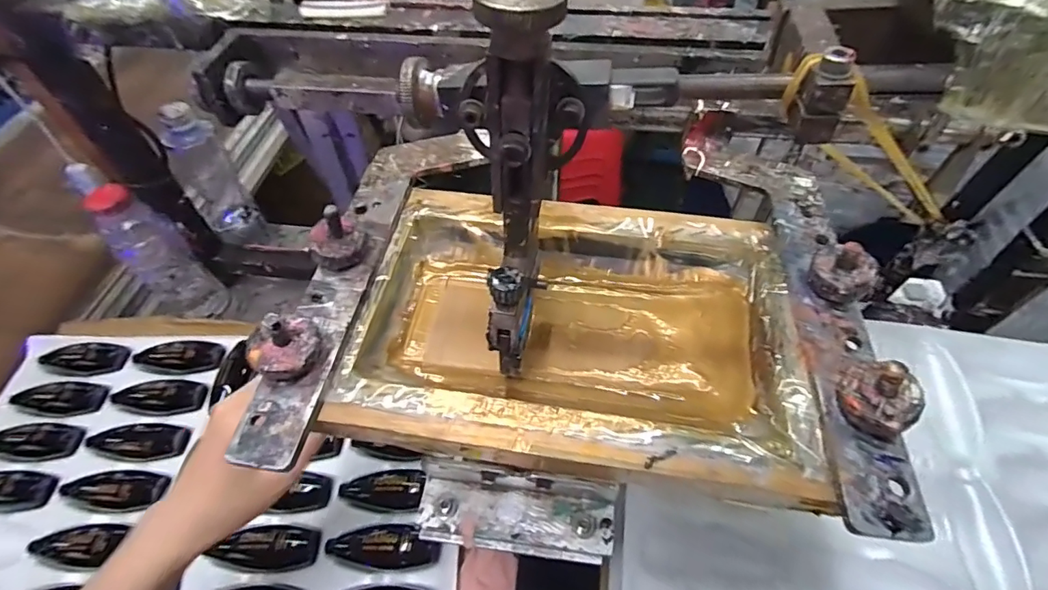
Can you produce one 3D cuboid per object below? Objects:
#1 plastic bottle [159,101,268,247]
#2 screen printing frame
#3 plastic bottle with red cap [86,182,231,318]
[{"bbox_3d":[-0.391,-0.139,0.623,0.046,0.193,0.051,2,54,2],"label":"plastic bottle"},{"bbox_3d":[0.027,0.016,0.274,0.227,0.027,0.163,7,54,6],"label":"screen printing frame"},{"bbox_3d":[-0.433,-0.043,0.594,0.052,0.194,0.062,37,62,24],"label":"plastic bottle with red cap"}]

